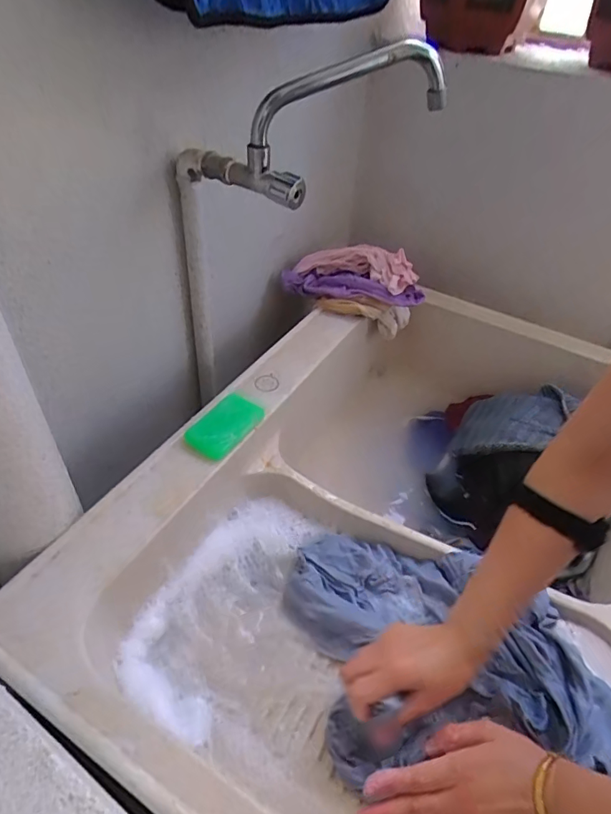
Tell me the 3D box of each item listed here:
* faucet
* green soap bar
[{"bbox_3d":[0.025,-0.308,0.529,0.269,0.146,0.099,-6,45,-13],"label":"faucet"},{"bbox_3d":[-0.104,0.023,0.636,0.061,0.018,0.104,27,48,20],"label":"green soap bar"}]

